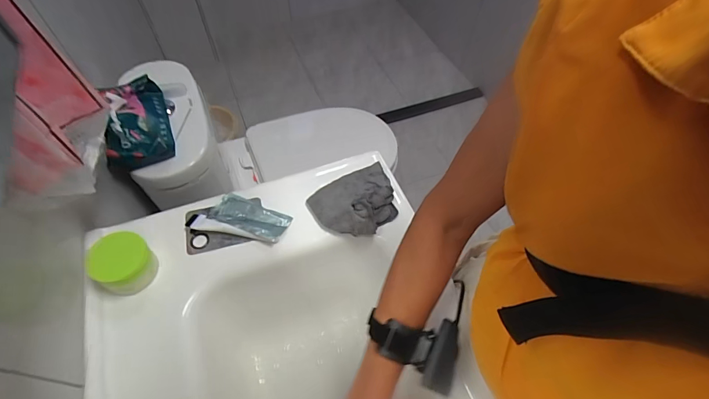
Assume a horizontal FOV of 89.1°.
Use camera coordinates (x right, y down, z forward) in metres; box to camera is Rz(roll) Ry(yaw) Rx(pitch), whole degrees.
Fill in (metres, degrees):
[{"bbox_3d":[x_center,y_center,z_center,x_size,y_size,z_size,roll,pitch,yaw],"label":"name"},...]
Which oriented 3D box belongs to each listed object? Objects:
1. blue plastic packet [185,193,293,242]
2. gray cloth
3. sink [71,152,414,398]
[{"bbox_3d":[-0.170,0.027,0.547,0.139,0.019,0.069,9,56,6],"label":"blue plastic packet"},{"bbox_3d":[0.005,0.000,0.551,0.134,0.040,0.108,-27,60,-17],"label":"gray cloth"},{"bbox_3d":[-0.025,0.319,0.430,0.488,0.164,0.793,-15,57,-11],"label":"sink"}]

